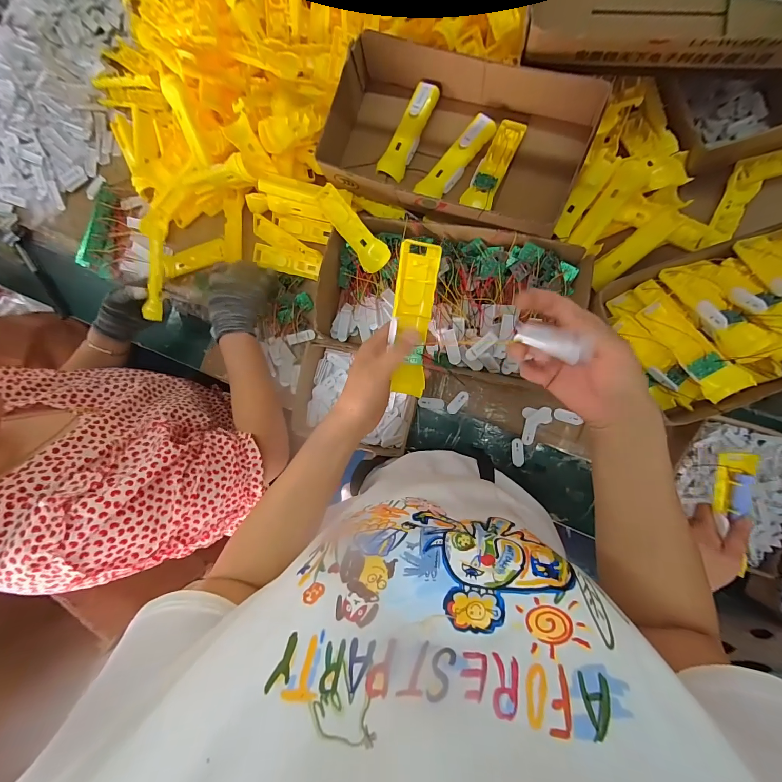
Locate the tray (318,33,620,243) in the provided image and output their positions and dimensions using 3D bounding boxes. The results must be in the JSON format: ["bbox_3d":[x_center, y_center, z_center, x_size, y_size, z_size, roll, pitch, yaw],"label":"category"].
[{"bbox_3d":[0.101,-0.416,0.591,0.409,0.099,0.255,22,90,8],"label":"tray"}]

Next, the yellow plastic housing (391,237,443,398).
[{"bbox_3d":[0.025,-0.074,0.364,0.044,0.020,0.159,2,103,-13],"label":"yellow plastic housing"}]

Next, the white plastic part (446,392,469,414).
[{"bbox_3d":[0.127,0.022,0.646,0.021,0.004,0.049,41,93,8],"label":"white plastic part"}]

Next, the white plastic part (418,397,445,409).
[{"bbox_3d":[0.078,0.024,0.653,0.049,0.004,0.021,1,87,8],"label":"white plastic part"}]

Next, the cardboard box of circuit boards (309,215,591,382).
[{"bbox_3d":[0.092,-0.161,0.594,0.431,0.083,0.222,11,88,8],"label":"cardboard box of circuit boards"}]

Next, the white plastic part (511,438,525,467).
[{"bbox_3d":[0.234,0.114,0.627,0.022,0.004,0.051,-4,86,8],"label":"white plastic part"}]

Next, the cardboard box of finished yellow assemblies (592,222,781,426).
[{"bbox_3d":[0.522,-0.116,0.495,0.384,0.092,0.234,-23,84,6],"label":"cardboard box of finished yellow assemblies"}]

